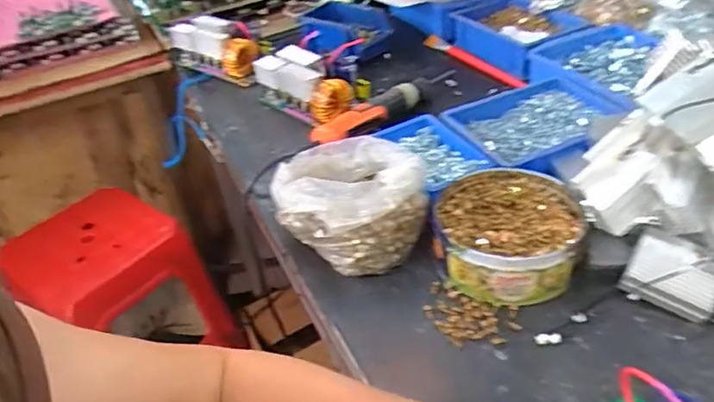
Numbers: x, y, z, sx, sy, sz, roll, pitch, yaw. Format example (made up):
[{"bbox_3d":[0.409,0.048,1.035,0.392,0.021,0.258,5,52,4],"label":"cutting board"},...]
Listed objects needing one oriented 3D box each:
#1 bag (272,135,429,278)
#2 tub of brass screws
[{"bbox_3d":[-0.009,-0.004,0.624,0.162,0.099,0.146,-6,38,2],"label":"bag"},{"bbox_3d":[0.157,0.032,0.587,0.151,0.053,0.156,-5,38,4],"label":"tub of brass screws"}]

